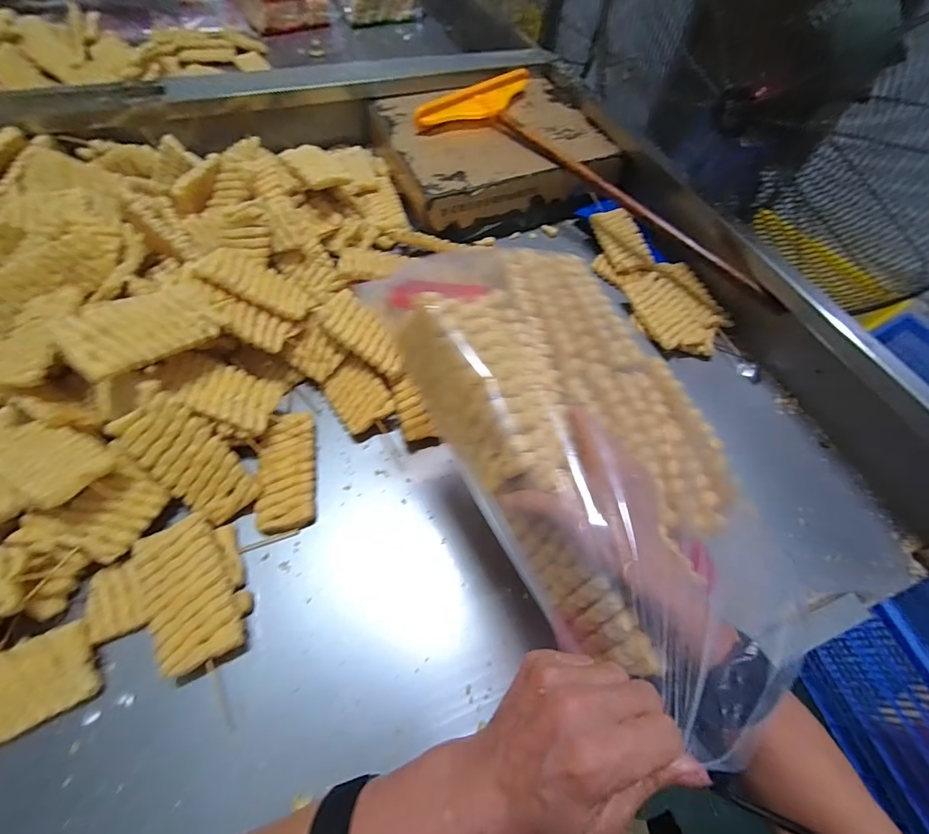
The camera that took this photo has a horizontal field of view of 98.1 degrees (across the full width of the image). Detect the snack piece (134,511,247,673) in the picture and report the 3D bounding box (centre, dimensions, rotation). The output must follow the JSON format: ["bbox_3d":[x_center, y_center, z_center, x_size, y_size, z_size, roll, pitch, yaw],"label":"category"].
[{"bbox_3d":[-0.299,0.188,0.438,0.077,0.015,0.151,-24,66,-27],"label":"snack piece"}]

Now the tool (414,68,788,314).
[{"bbox_3d":[0.262,-0.453,0.737,0.747,0.042,0.293,41,65,19],"label":"tool"}]

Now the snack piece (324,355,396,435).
[{"bbox_3d":[-0.154,-0.034,0.581,0.079,0.011,0.106,-42,70,4],"label":"snack piece"}]

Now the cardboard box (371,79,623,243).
[{"bbox_3d":[0.059,-0.566,0.865,0.430,0.114,0.361,-17,61,-12],"label":"cardboard box"}]

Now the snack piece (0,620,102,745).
[{"bbox_3d":[-0.445,0.268,0.385,0.146,0.018,0.079,-20,86,-15],"label":"snack piece"}]

